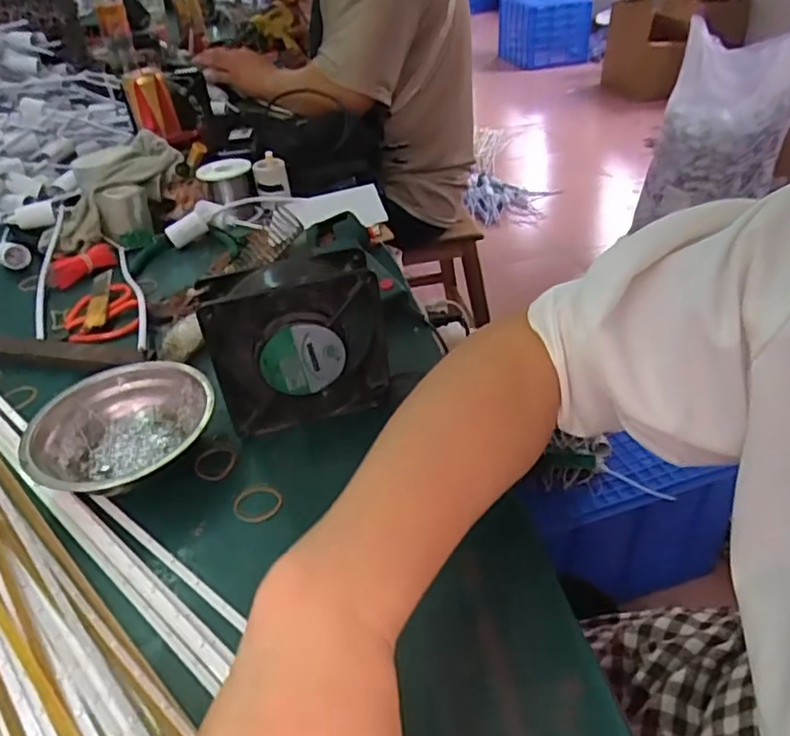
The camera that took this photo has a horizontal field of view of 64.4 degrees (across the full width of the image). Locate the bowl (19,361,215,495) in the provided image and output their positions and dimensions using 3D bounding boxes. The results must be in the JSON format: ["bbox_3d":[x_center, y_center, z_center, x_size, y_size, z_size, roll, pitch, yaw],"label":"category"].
[{"bbox_3d":[-0.191,0.049,0.449,0.121,0.037,0.122,-3,37,2],"label":"bowl"}]

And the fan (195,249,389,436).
[{"bbox_3d":[-0.069,-0.017,0.455,0.119,0.119,0.039,-13,38,-10],"label":"fan"}]

